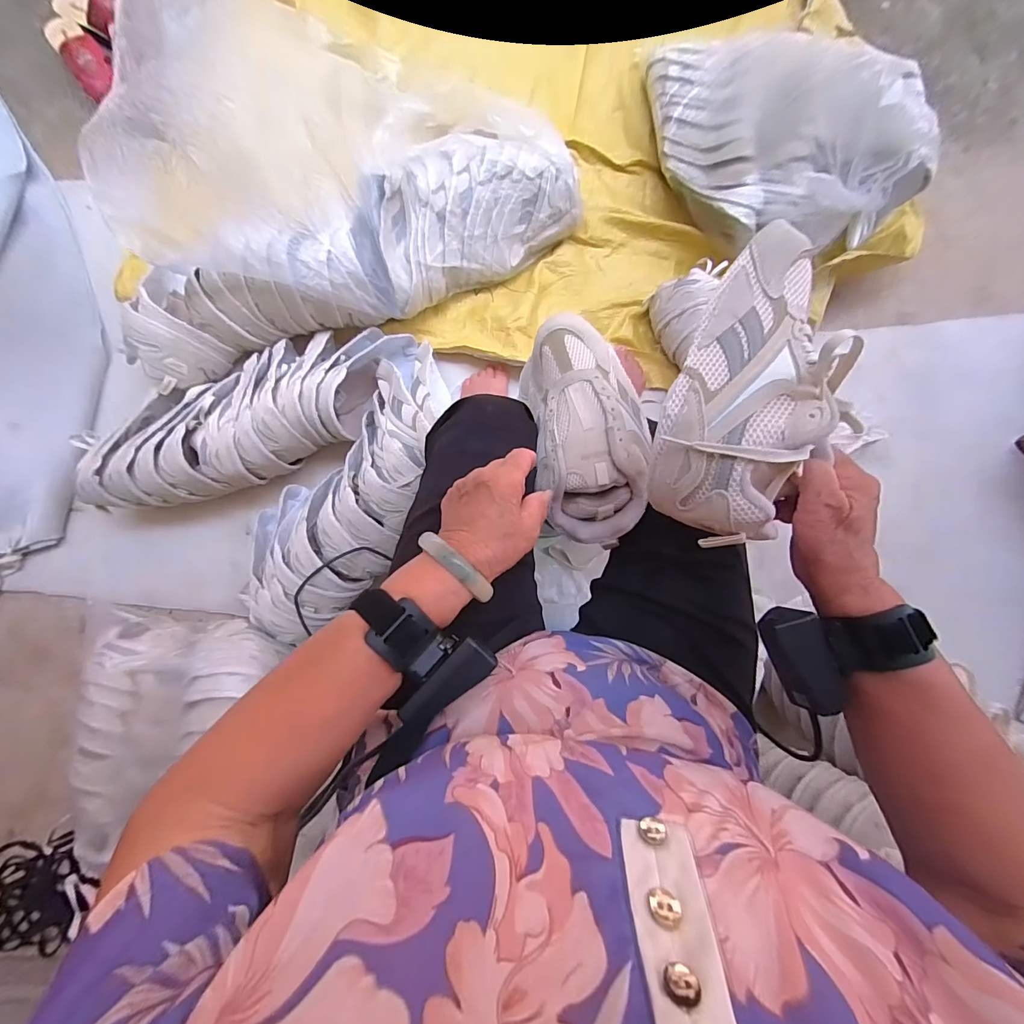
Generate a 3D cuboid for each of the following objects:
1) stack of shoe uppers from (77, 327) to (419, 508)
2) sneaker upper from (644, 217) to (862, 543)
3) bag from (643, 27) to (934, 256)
[{"bbox_3d":[-0.419,-0.170,0.732,0.554,0.135,0.207,-23,89,-5],"label":"stack of shoe uppers"},{"bbox_3d":[0.167,-0.095,0.297,0.100,0.079,0.224,20,83,-2],"label":"sneaker upper"},{"bbox_3d":[0.447,-0.669,0.760,0.505,0.217,0.200,44,85,-1],"label":"bag"}]

